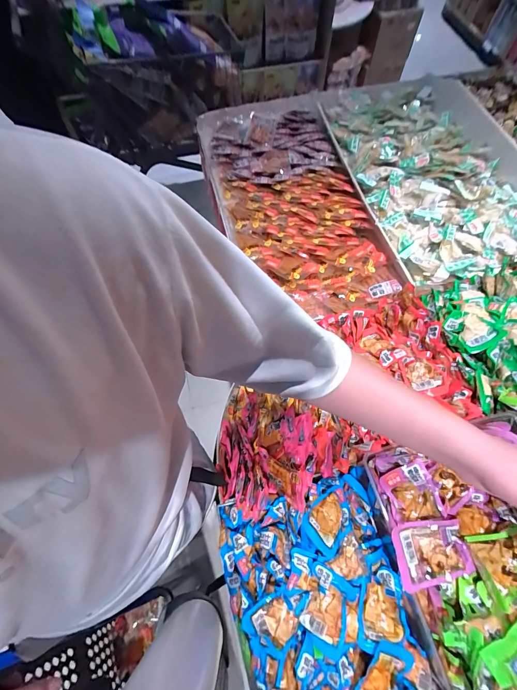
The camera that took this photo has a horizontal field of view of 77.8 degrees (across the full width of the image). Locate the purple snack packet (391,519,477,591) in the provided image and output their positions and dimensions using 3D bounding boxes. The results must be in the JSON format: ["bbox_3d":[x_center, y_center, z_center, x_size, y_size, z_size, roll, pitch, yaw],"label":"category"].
[{"bbox_3d":[0.221,0.265,0.410,0.091,0.016,0.069,-8,66,-4],"label":"purple snack packet"}]

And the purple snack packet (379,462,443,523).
[{"bbox_3d":[0.212,0.206,0.448,0.066,0.013,0.067,-8,66,-4],"label":"purple snack packet"}]

